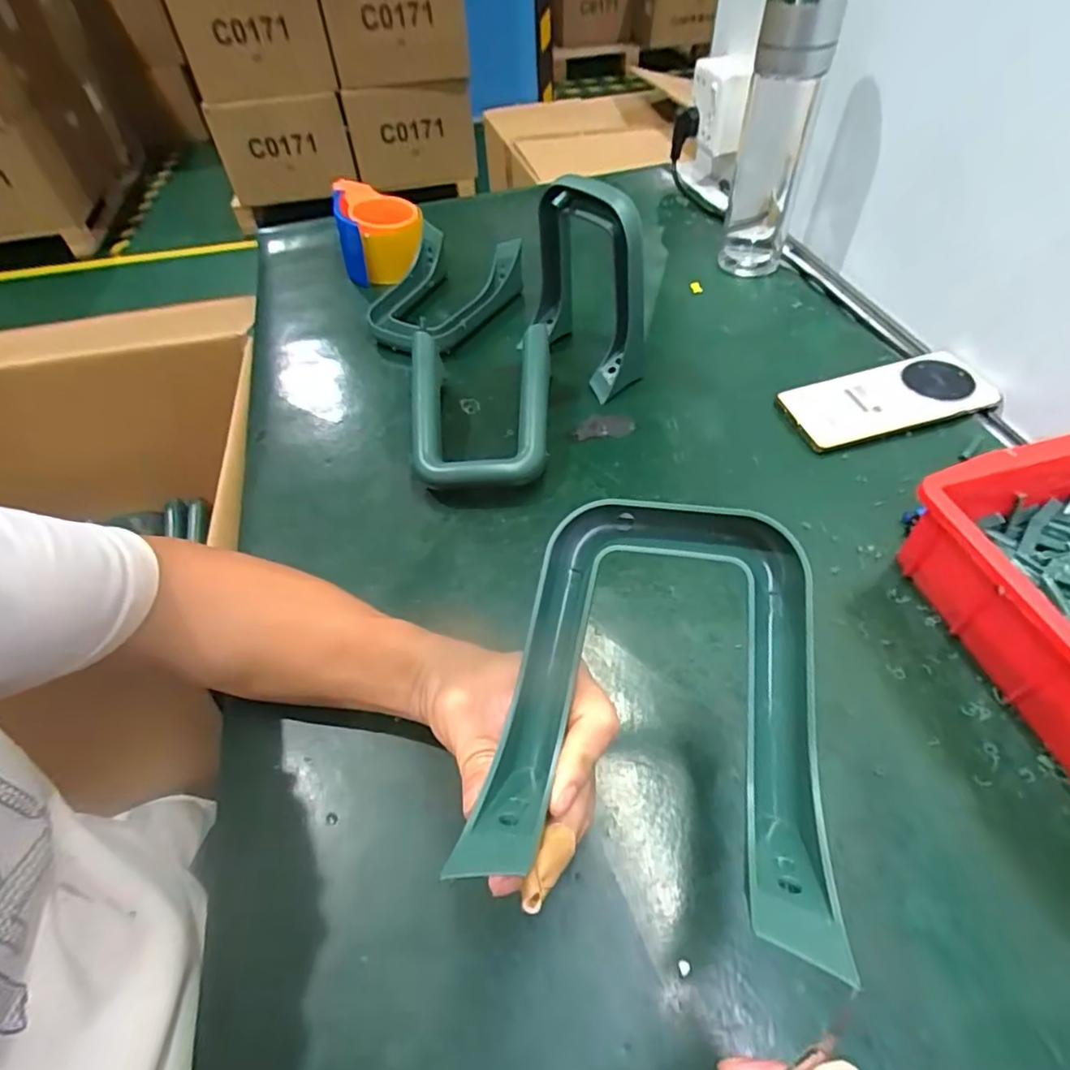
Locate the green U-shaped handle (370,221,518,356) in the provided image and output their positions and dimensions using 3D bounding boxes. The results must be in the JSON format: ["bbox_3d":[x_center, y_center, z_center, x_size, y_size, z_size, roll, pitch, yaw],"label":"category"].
[{"bbox_3d":[-0.106,-0.262,0.626,0.122,0.060,0.163,25,58,23],"label":"green U-shaped handle"}]

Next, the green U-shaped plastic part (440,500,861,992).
[{"bbox_3d":[0.055,0.065,0.234,0.132,0.061,0.154,8,53,11],"label":"green U-shaped plastic part"}]

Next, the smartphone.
[{"bbox_3d":[0.301,-0.117,0.494,0.162,0.010,0.073,-14,60,-1],"label":"smartphone"}]

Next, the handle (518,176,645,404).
[{"bbox_3d":[0.047,-0.225,0.520,0.060,0.159,0.130,-27,54,-16],"label":"handle"}]

